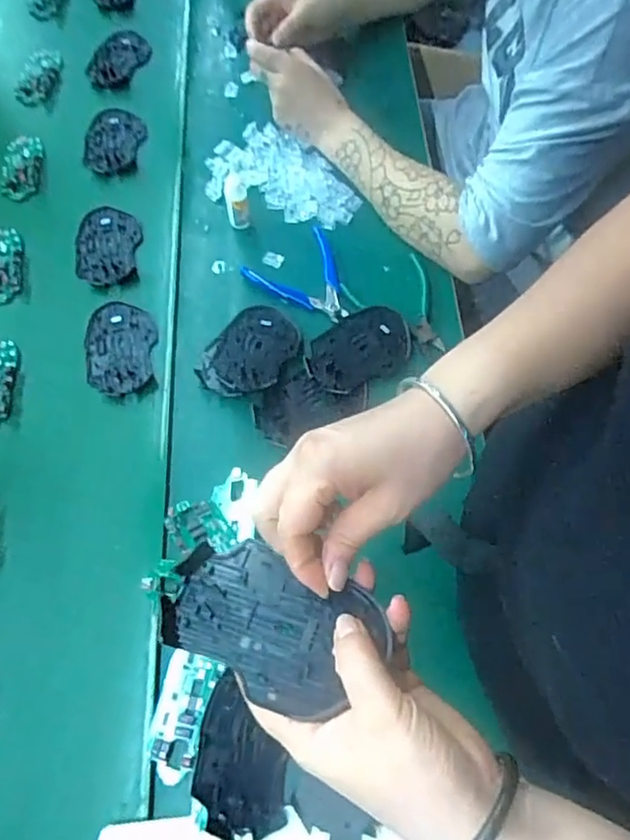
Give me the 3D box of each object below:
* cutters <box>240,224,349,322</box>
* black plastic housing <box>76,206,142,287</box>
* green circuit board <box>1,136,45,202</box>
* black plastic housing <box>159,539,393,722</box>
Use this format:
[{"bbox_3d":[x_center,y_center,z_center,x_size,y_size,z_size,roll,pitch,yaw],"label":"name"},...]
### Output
[{"bbox_3d":[-0.006,-0.150,0.630,0.106,0.009,0.113,-35,68,-13],"label":"cutters"},{"bbox_3d":[-0.237,-0.199,0.674,0.071,0.007,0.104,-1,65,2],"label":"black plastic housing"},{"bbox_3d":[-0.362,-0.313,0.730,0.049,0.004,0.100,-7,64,-1],"label":"green circuit board"},{"bbox_3d":[-0.023,0.104,0.306,0.109,0.015,0.067,22,67,12],"label":"black plastic housing"}]

